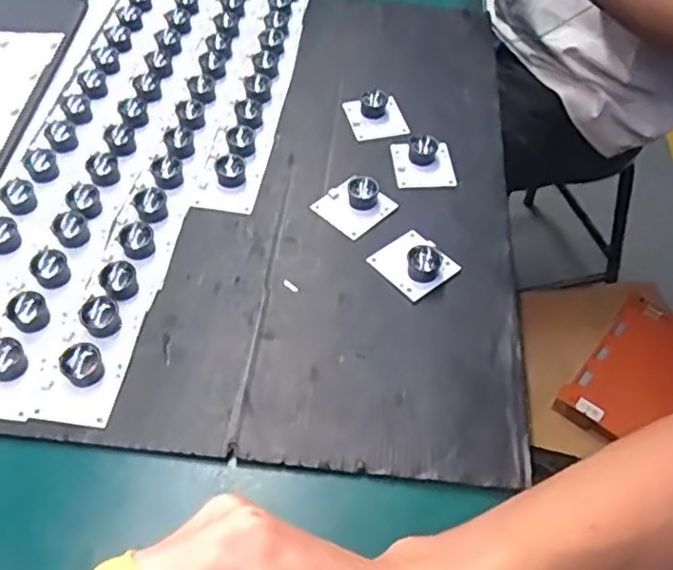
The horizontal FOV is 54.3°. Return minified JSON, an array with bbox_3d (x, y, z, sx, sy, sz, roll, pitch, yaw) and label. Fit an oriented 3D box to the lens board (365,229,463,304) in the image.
[{"bbox_3d":[0.052,-0.017,0.438,0.045,0.018,0.046,-31,60,-24],"label":"lens board"}]

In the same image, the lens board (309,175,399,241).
[{"bbox_3d":[0.013,-0.061,0.471,0.045,0.018,0.046,38,60,24],"label":"lens board"}]

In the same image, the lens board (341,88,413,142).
[{"bbox_3d":[0.034,-0.138,0.532,0.045,0.028,0.044,-9,53,-10],"label":"lens board"}]

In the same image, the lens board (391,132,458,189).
[{"bbox_3d":[0.067,-0.099,0.501,0.044,0.018,0.055,-3,52,-5],"label":"lens board"}]

